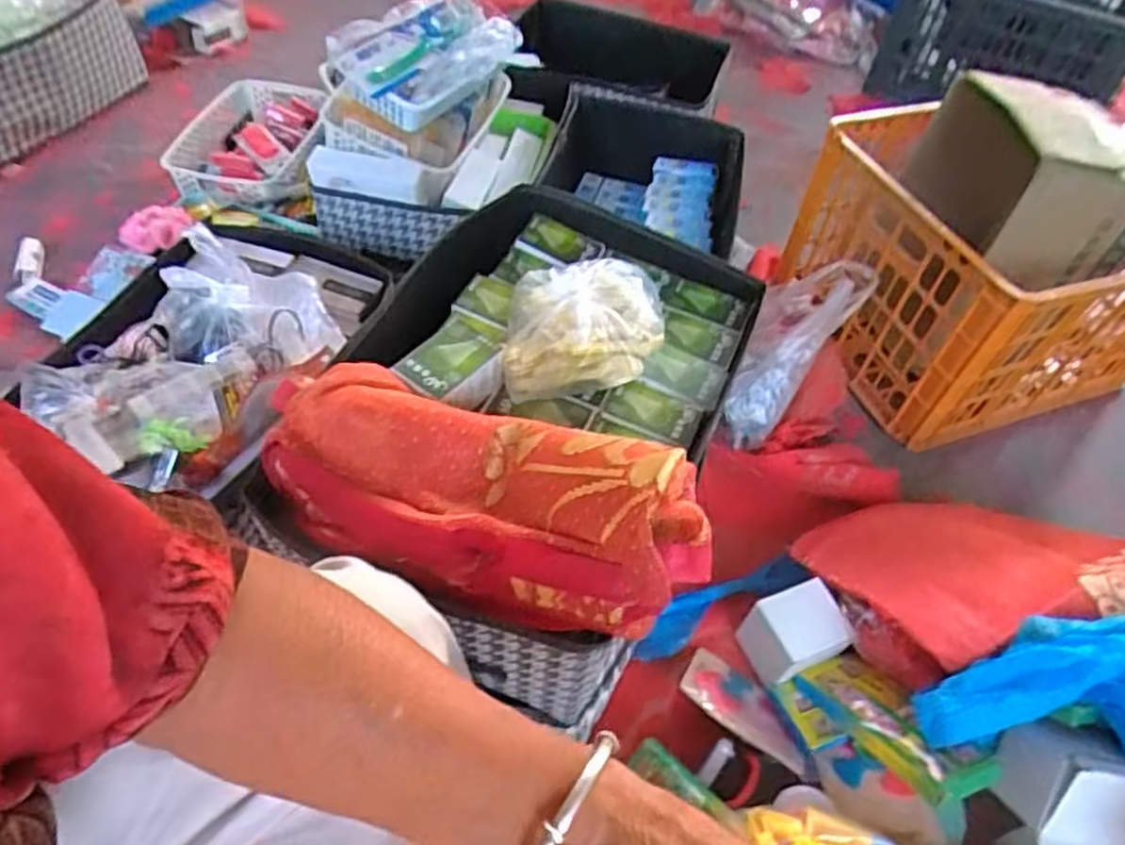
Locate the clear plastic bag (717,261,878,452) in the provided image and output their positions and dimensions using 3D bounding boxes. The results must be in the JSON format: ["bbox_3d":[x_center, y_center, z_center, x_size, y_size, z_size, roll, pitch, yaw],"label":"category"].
[{"bbox_3d":[0.306,-0.107,0.983,0.117,0.123,0.299,27,67,15],"label":"clear plastic bag"}]

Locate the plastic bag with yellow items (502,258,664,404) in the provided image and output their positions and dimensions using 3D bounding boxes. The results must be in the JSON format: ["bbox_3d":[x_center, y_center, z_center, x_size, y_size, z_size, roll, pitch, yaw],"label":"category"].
[{"bbox_3d":[0.017,-0.090,0.643,0.151,0.062,0.114,-9,53,-13],"label":"plastic bag with yellow items"}]

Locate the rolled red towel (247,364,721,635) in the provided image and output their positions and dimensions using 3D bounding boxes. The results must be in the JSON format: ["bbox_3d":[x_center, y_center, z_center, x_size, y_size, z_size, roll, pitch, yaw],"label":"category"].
[{"bbox_3d":[-0.059,0.051,0.497,0.310,0.052,0.137,16,77,14],"label":"rolled red towel"}]

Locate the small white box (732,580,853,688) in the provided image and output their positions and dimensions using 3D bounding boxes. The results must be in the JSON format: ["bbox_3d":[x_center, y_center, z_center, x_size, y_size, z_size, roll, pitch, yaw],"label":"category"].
[{"bbox_3d":[0.249,0.231,0.795,0.081,0.091,0.077,-13,54,-16],"label":"small white box"}]

